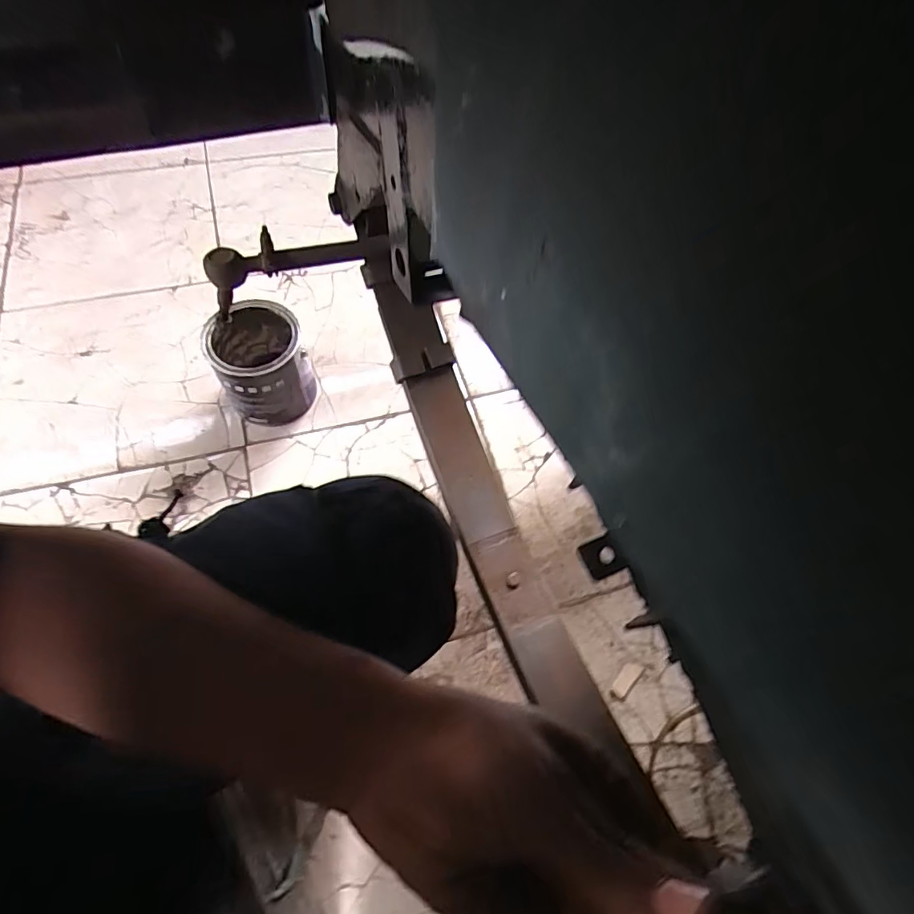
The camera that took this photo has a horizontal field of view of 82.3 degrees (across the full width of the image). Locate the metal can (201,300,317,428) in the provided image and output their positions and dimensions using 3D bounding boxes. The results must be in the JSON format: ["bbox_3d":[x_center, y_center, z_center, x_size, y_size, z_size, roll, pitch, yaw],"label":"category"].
[{"bbox_3d":[-0.323,-0.144,0.883,0.141,0.179,0.144,2,61,-3],"label":"metal can"}]

